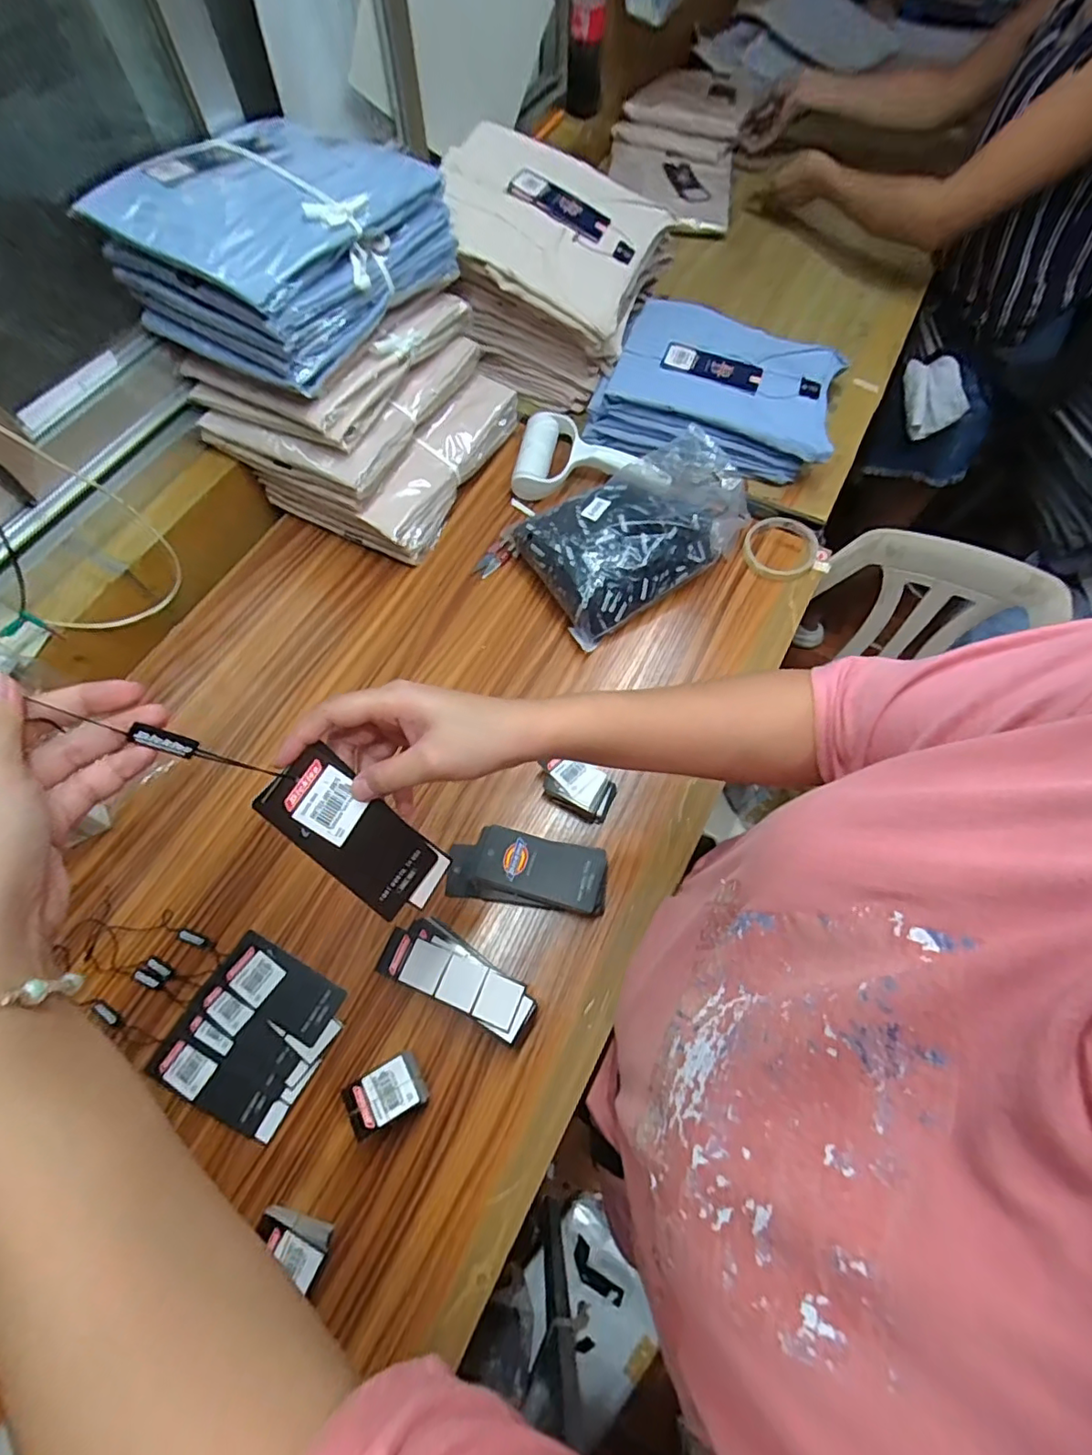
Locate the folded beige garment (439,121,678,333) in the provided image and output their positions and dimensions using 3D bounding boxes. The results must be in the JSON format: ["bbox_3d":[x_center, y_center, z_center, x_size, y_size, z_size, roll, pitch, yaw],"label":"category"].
[{"bbox_3d":[-0.004,-0.588,0.666,0.245,0.051,0.183,27,87,-4],"label":"folded beige garment"}]

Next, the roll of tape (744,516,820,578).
[{"bbox_3d":[0.279,-0.213,0.673,0.083,0.011,0.089,0,66,0],"label":"roll of tape"}]

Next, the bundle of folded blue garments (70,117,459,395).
[{"bbox_3d":[-0.250,-0.471,0.553,0.215,0.101,0.250,27,69,12],"label":"bundle of folded blue garments"}]

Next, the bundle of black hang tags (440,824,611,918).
[{"bbox_3d":[-0.018,0.130,0.517,0.143,0.034,0.059,9,66,4],"label":"bundle of black hang tags"}]

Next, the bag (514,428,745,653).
[{"bbox_3d":[0.109,-0.229,0.653,0.277,0.073,0.164,-37,71,-15],"label":"bag"}]

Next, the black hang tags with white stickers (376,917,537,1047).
[{"bbox_3d":[-0.069,0.210,0.476,0.127,0.048,0.051,27,69,11],"label":"black hang tags with white stickers"}]

